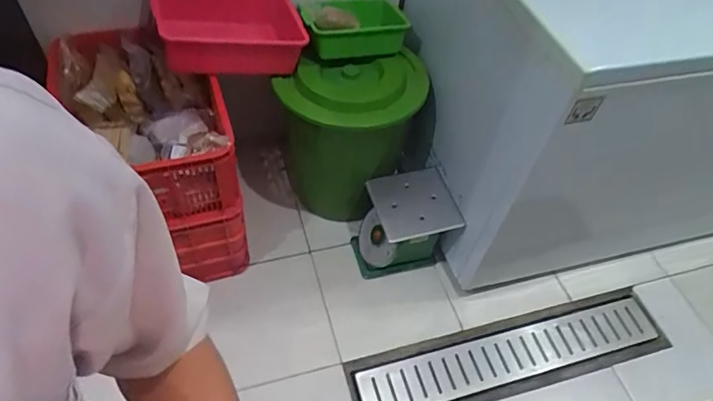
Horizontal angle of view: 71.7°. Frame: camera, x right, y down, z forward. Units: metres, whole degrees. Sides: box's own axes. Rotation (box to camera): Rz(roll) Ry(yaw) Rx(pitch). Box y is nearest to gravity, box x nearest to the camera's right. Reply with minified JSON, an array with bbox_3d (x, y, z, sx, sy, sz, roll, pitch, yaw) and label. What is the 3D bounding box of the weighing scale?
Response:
[{"bbox_3d":[0.141,0.085,1.520,0.259,0.342,0.175,-10,53,-13],"label":"weighing scale"}]

